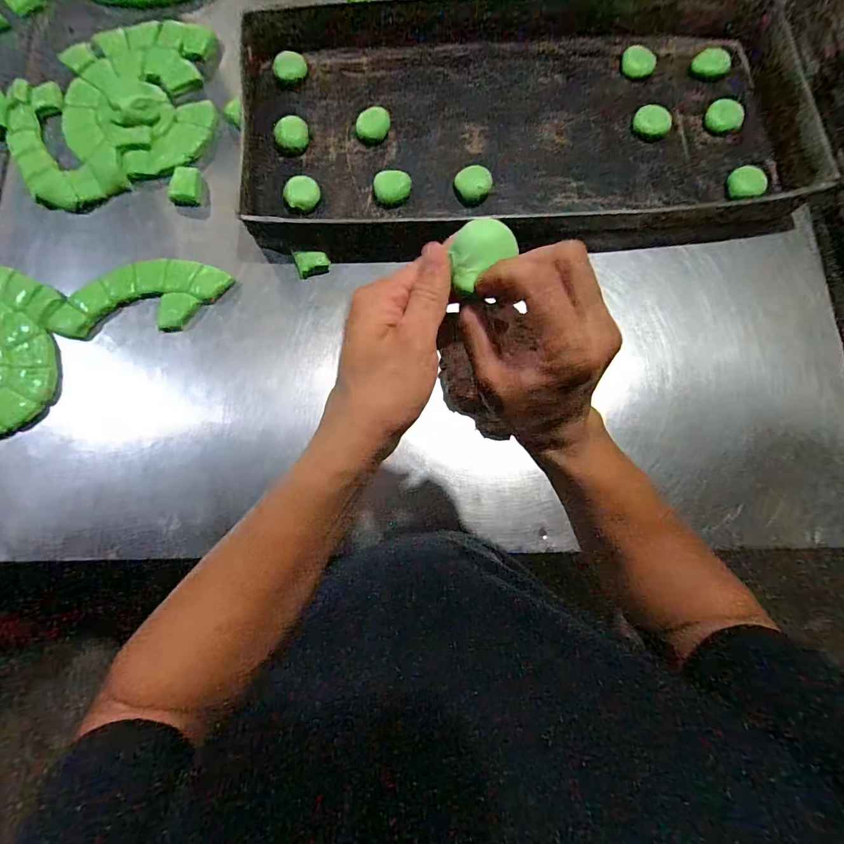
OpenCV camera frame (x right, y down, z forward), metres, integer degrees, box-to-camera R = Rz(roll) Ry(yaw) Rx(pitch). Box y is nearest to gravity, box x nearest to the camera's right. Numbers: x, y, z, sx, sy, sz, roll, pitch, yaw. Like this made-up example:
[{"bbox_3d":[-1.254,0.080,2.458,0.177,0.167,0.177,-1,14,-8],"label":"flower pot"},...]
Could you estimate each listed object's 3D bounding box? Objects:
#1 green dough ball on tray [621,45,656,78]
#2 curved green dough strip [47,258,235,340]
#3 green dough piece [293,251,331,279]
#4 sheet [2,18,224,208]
[{"bbox_3d":[0.342,-0.569,0.669,0.053,0.014,0.040,26,114,6],"label":"green dough ball on tray"},{"bbox_3d":[-0.386,-0.173,0.586,0.232,0.015,0.100,-6,80,-2],"label":"curved green dough strip"},{"bbox_3d":[-0.155,-0.227,0.602,0.046,0.020,0.032,-18,80,-4],"label":"green dough piece"},{"bbox_3d":[-0.458,-0.481,0.637,0.326,0.027,0.258,-29,81,-6],"label":"sheet"}]

